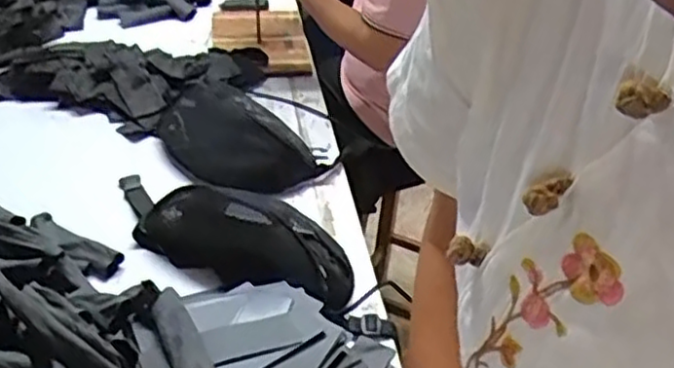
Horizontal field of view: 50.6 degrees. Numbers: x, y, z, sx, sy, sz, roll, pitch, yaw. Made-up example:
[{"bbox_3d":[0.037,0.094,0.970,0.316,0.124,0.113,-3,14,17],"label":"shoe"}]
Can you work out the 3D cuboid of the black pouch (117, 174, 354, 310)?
[{"bbox_3d":[-0.138,0.066,0.889,0.344,0.064,0.133,22,40,25],"label":"black pouch"}]

